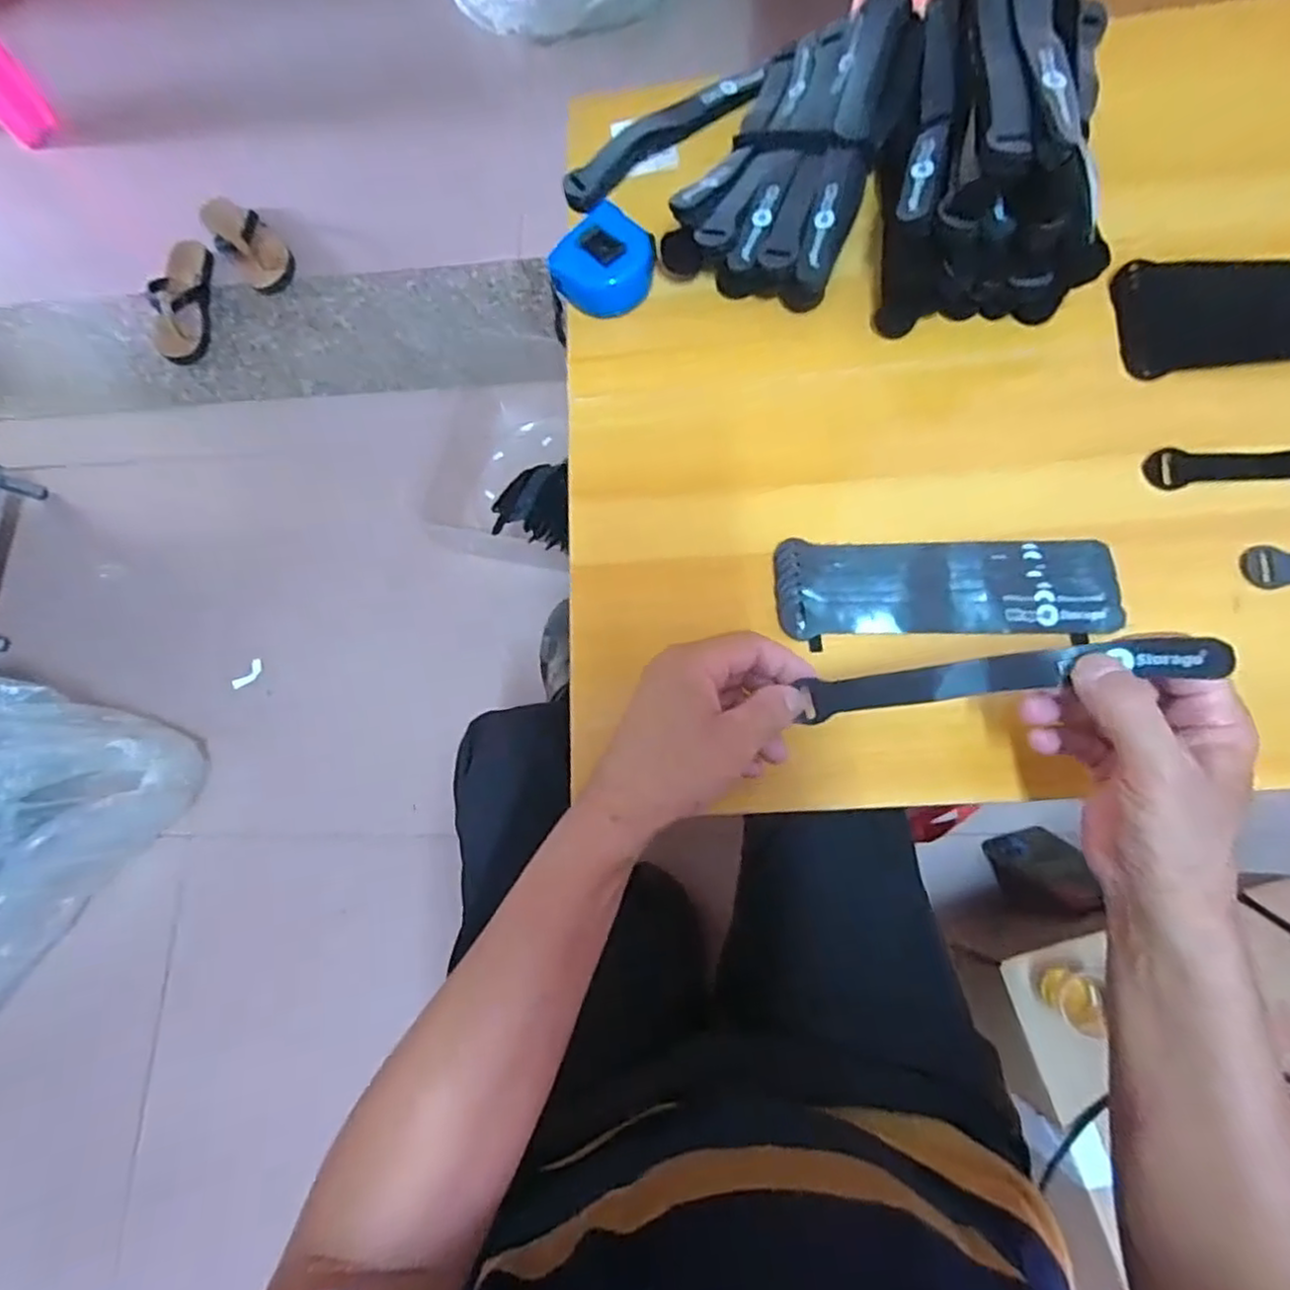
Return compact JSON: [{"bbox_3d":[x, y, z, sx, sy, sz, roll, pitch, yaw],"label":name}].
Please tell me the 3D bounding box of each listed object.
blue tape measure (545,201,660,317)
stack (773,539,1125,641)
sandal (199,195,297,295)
[{"bbox_3d":[-0.029,-0.283,0.510,0.062,0.044,0.064,34,81,14],"label":"blue tape measure"},{"bbox_3d":[0.185,-0.037,0.433,0.199,0.025,0.060,-1,75,7],"label":"stack"},{"bbox_3d":[-0.696,-0.709,1.206,0.095,0.053,0.211,-41,88,-12],"label":"sandal"}]

